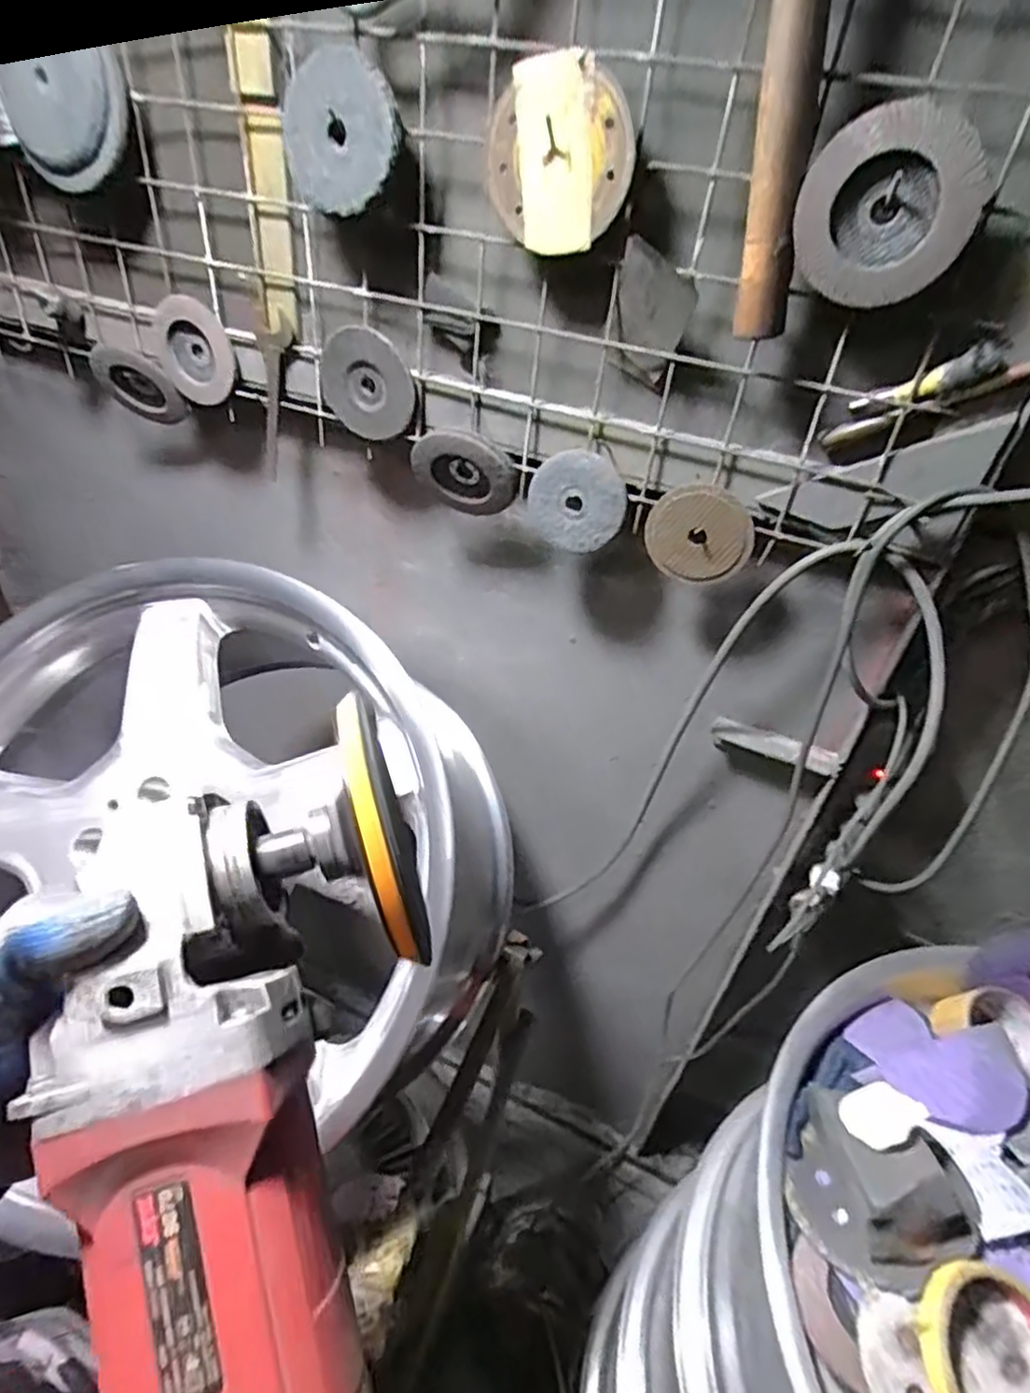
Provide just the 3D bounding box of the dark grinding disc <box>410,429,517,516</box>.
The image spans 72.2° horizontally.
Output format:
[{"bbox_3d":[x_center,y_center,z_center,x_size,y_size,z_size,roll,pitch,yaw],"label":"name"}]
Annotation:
[{"bbox_3d":[-0.050,-0.205,0.655,0.105,0.095,0.016,-3,58,48],"label":"dark grinding disc"}]

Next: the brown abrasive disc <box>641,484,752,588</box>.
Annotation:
[{"bbox_3d":[0.156,-0.137,0.599,0.085,0.083,0.020,22,41,19],"label":"brown abrasive disc"}]

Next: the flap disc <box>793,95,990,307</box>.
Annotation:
[{"bbox_3d":[0.223,-0.292,0.423,0.096,0.095,0.025,21,41,17],"label":"flap disc"}]

